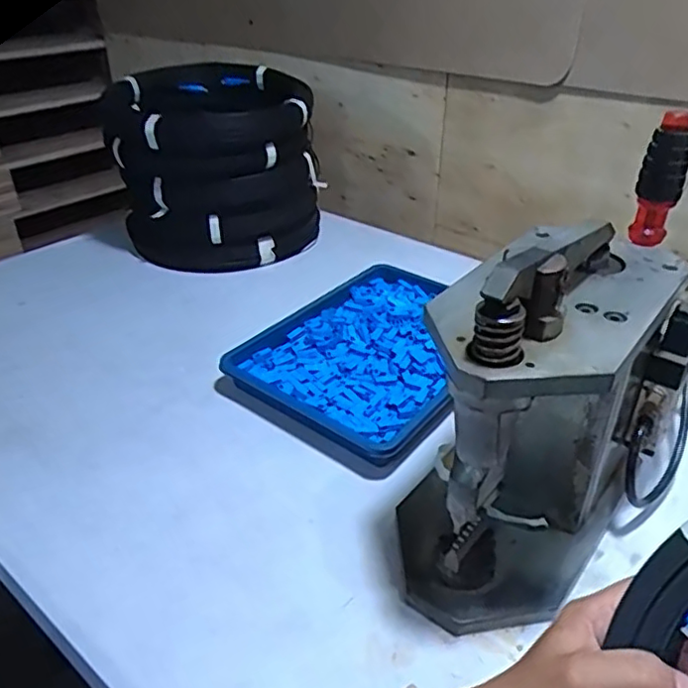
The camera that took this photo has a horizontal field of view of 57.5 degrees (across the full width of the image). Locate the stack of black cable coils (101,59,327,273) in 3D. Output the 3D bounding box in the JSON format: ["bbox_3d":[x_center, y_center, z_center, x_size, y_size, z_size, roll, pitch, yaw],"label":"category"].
[{"bbox_3d":[-0.172,-0.249,0.939,0.275,0.281,0.222,-20,38,-27],"label":"stack of black cable coils"}]

